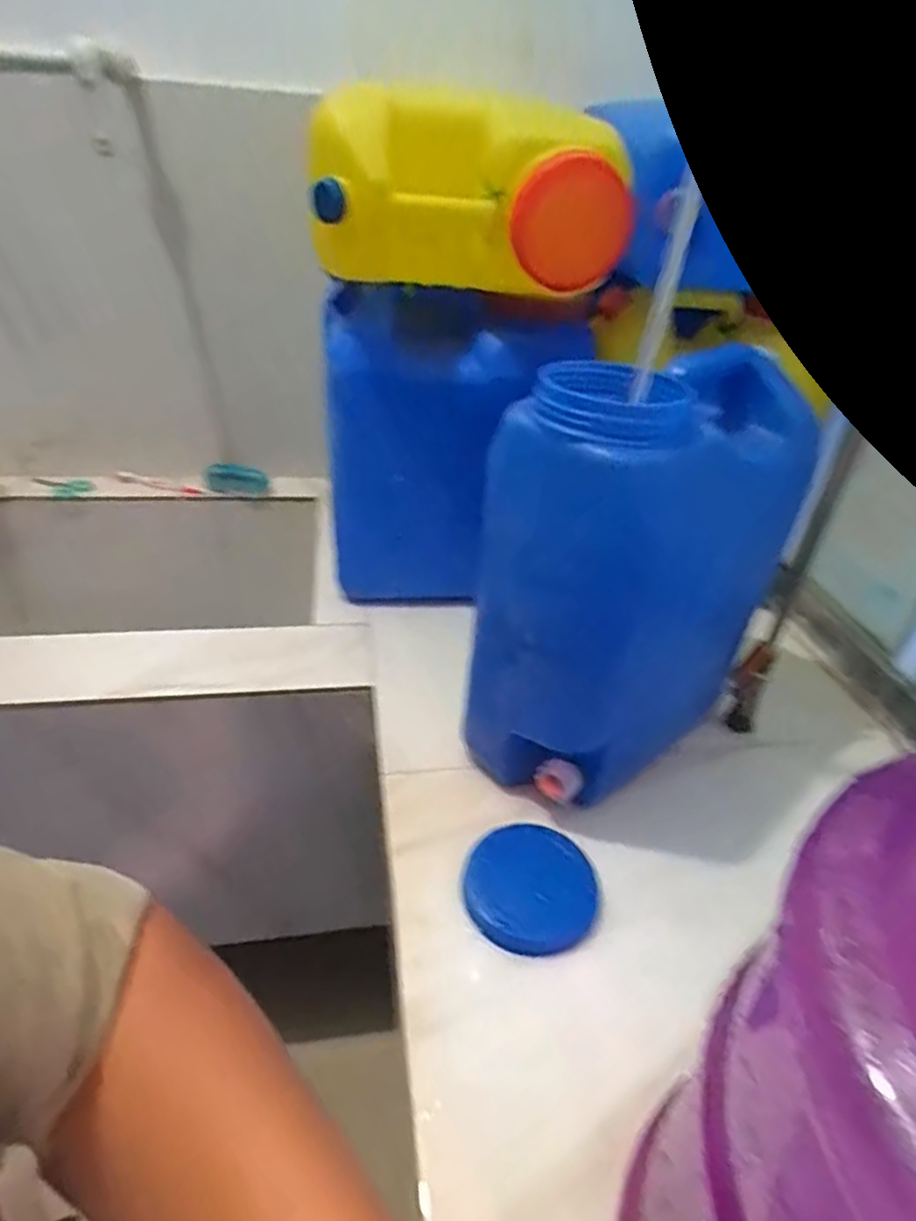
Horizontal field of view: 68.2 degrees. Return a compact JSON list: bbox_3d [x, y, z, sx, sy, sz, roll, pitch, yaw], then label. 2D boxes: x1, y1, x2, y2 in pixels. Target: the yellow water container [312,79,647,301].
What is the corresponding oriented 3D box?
[{"bbox_3d":[0.009,-0.421,0.703,0.306,0.164,0.158,-8,37,-17],"label":"yellow water container"}]

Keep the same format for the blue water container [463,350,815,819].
[{"bbox_3d":[0.171,-0.014,0.646,0.293,0.405,0.154,-20,42,-30],"label":"blue water container"}]

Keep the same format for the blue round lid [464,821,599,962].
[{"bbox_3d":[0.067,0.245,0.608,0.112,0.010,0.122,3,35,-2],"label":"blue round lid"}]

